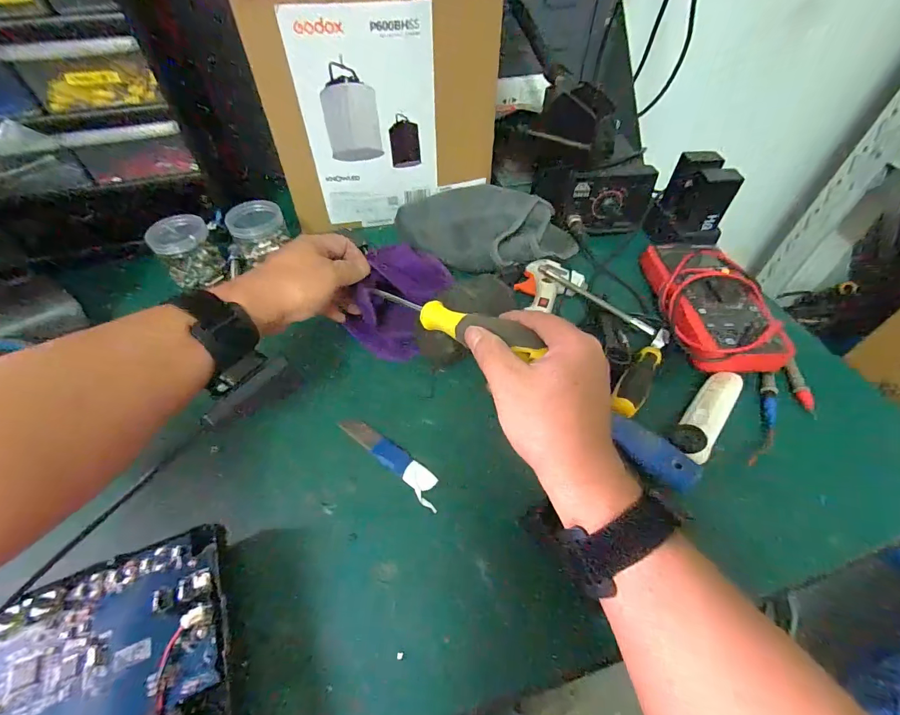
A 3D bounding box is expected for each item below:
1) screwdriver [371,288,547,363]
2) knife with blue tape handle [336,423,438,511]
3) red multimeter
[{"bbox_3d":[-0.006,-0.034,0.328,0.031,0.024,0.196,-40,41,-27],"label":"screwdriver"},{"bbox_3d":[-0.051,0.087,0.357,0.114,0.004,0.023,35,59,25],"label":"knife with blue tape handle"},{"bbox_3d":[0.277,-0.062,0.428,0.101,0.036,0.168,2,51,1],"label":"red multimeter"}]

